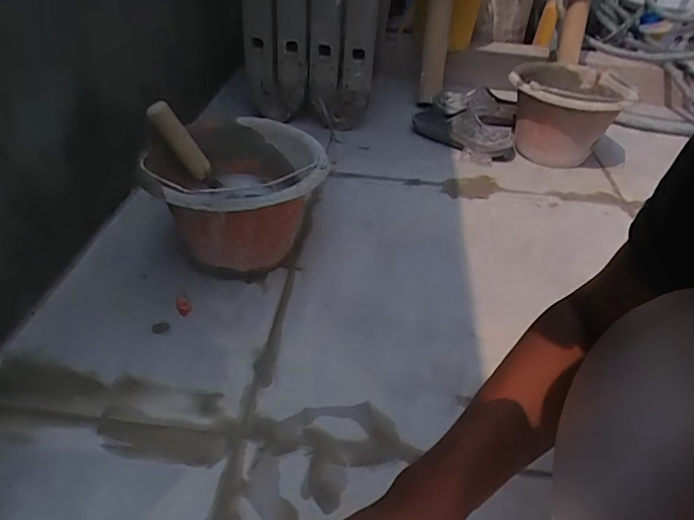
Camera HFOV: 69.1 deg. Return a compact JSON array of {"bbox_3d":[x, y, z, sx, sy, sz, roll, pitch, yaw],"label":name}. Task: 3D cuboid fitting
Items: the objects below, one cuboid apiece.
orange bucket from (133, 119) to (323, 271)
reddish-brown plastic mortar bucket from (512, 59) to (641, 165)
[{"bbox_3d":[-0.156,-0.090,0.727,0.229,0.157,0.229,4,38,-3],"label":"orange bucket"},{"bbox_3d":[0.501,-0.333,1.152,0.228,0.174,0.269,27,43,28],"label":"reddish-brown plastic mortar bucket"}]

